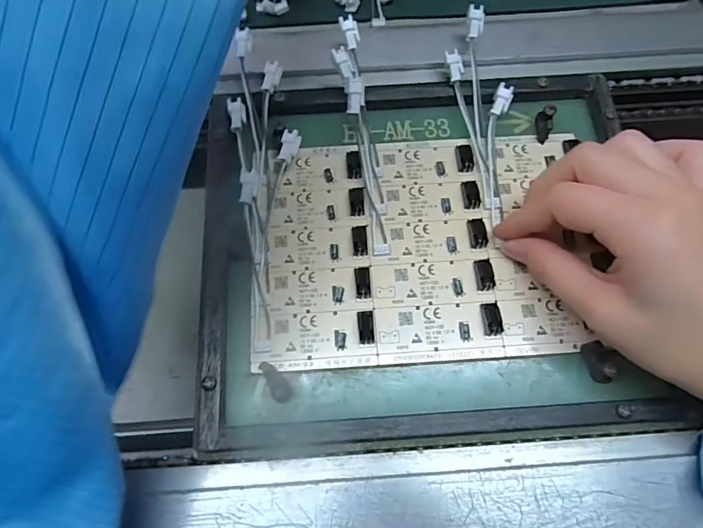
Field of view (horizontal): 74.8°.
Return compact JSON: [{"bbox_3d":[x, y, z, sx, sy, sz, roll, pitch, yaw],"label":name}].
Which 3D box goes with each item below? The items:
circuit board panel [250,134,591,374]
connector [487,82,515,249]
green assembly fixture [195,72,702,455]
[{"bbox_3d":[0.033,-0.012,0.255,0.173,0.007,0.125,-5,71,-1],"label":"circuit board panel"},{"bbox_3d":[0.084,-0.057,0.265,0.011,0.009,0.095,5,81,3],"label":"connector"},{"bbox_3d":[0.037,-0.013,0.250,0.230,0.018,0.206,-5,71,-1],"label":"green assembly fixture"}]

